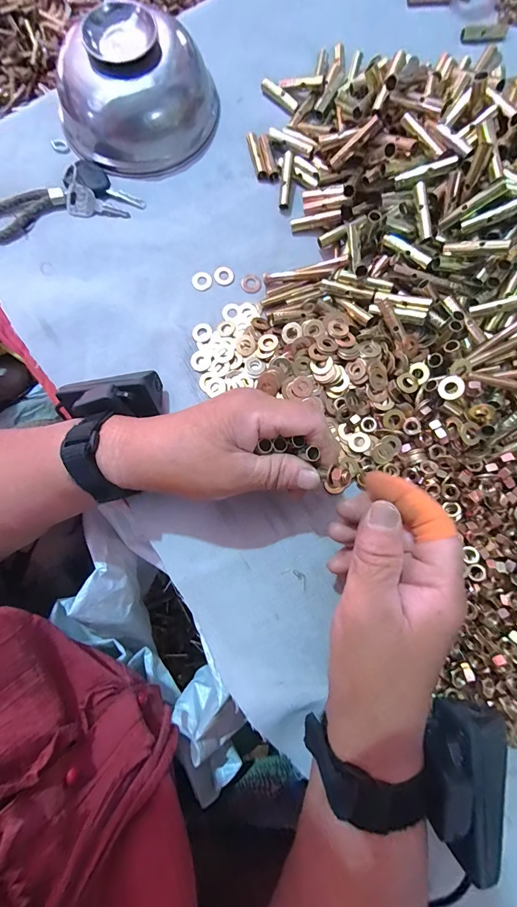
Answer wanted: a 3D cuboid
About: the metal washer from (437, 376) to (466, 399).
[{"bbox_3d":[0.137,-0.046,0.255,0.017,0.004,0.016,-28,73,26],"label":"metal washer"}]

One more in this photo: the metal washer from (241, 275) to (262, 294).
[{"bbox_3d":[-0.006,-0.146,0.311,0.017,0.004,0.016,0,79,1],"label":"metal washer"}]

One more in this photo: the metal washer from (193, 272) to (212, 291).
[{"bbox_3d":[-0.048,-0.148,0.308,0.017,0.004,0.016,-33,89,-7],"label":"metal washer"}]

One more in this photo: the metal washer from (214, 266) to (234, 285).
[{"bbox_3d":[-0.030,-0.154,0.311,0.017,0.004,0.015,-15,80,-2],"label":"metal washer"}]

